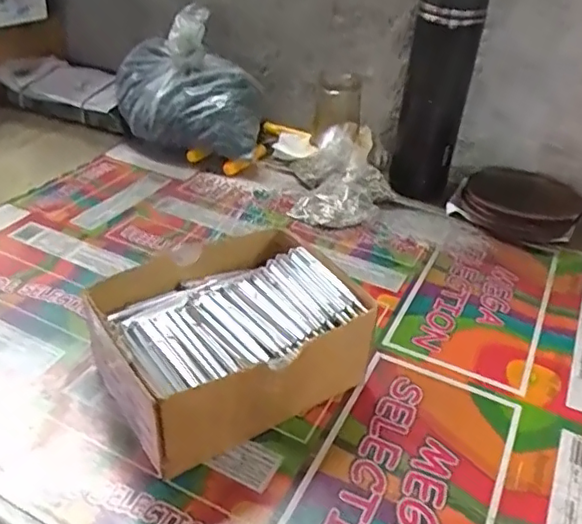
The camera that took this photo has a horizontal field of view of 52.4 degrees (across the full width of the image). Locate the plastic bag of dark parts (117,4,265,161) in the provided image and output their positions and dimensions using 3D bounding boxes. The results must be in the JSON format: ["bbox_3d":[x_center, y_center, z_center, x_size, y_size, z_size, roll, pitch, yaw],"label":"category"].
[{"bbox_3d":[-0.118,-0.198,0.678,0.169,0.141,0.125,5,35,0],"label":"plastic bag of dark parts"}]

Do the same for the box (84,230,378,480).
[{"bbox_3d":[-0.042,0.050,0.402,0.158,0.071,0.120,-18,41,-29],"label":"box"}]

